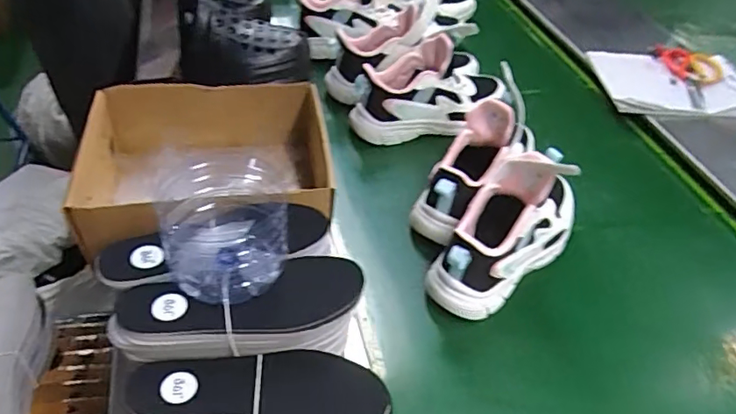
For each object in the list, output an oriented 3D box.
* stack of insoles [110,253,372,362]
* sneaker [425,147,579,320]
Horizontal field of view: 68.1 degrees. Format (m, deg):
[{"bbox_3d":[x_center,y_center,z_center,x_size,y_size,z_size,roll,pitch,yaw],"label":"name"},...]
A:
[{"bbox_3d":[-0.110,0.097,0.490,0.210,0.050,0.074,-10,45,-14],"label":"stack of insoles"},{"bbox_3d":[0.174,0.012,0.635,0.097,0.153,0.238,31,50,26],"label":"sneaker"}]

